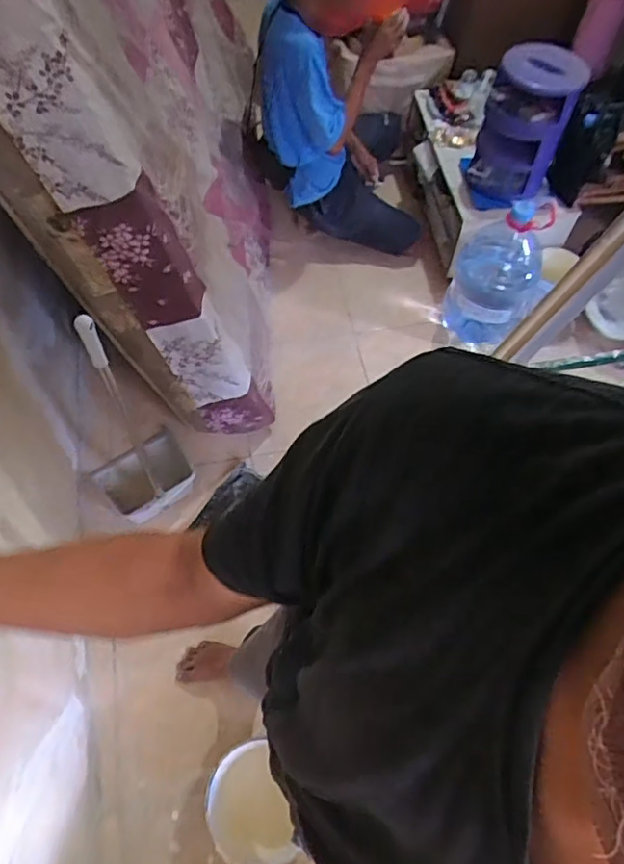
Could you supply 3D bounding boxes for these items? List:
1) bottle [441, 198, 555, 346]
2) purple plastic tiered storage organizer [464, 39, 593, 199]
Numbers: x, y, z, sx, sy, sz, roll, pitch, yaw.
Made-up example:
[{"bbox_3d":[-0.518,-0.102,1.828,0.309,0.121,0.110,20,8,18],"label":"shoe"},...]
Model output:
[{"bbox_3d":[0.545,-0.447,1.686,0.254,0.418,0.210,24,63,10],"label":"bottle"},{"bbox_3d":[0.573,-0.839,1.550,0.209,0.318,0.240,22,62,8],"label":"purple plastic tiered storage organizer"}]

